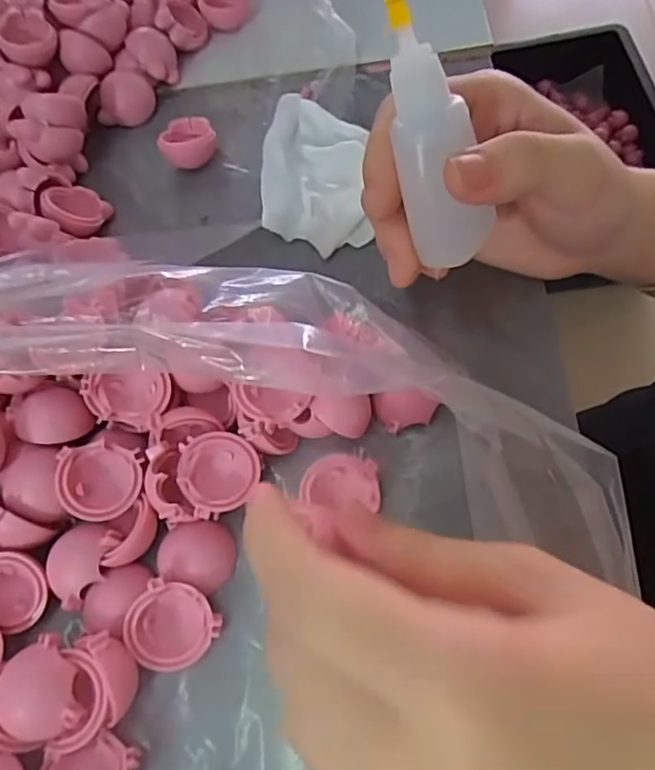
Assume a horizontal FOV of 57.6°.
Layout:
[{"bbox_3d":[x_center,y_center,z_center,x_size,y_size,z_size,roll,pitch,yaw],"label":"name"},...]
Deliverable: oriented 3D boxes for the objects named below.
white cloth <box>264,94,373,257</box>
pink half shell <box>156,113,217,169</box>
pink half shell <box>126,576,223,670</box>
[{"bbox_3d":[-0.007,-0.106,0.295,0.057,0.017,0.092,-4,63,5],"label":"white cloth"},{"bbox_3d":[-0.072,-0.126,0.311,0.028,0.020,0.027,-9,62,3],"label":"pink half shell"},{"bbox_3d":[-0.055,0.084,0.209,0.030,0.011,0.028,40,78,-7],"label":"pink half shell"}]

